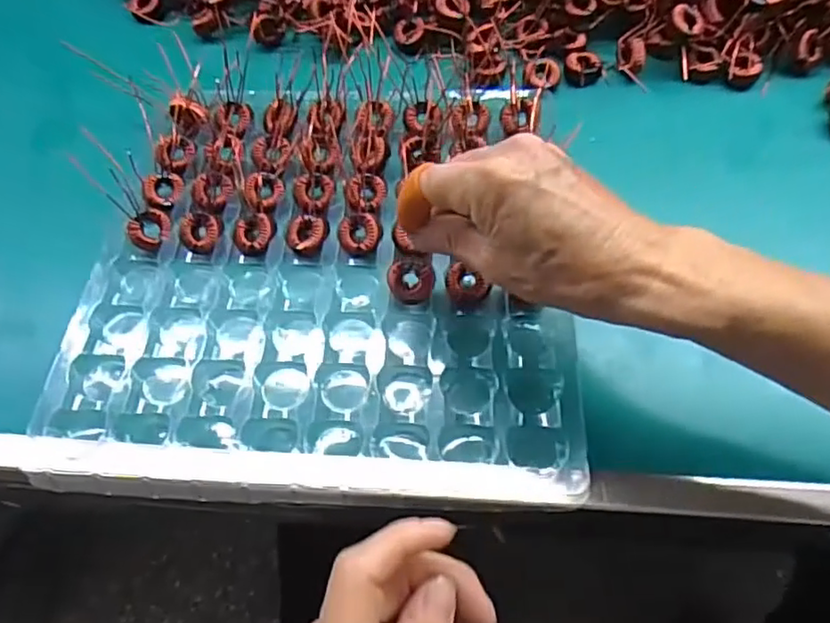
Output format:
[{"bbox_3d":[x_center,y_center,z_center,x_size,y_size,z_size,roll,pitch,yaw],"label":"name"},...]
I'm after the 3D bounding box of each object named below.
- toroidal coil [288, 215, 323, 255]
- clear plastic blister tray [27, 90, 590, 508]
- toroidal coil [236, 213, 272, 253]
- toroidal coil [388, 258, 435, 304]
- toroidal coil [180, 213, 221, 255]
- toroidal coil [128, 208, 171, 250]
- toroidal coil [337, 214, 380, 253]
[{"bbox_3d":[-0.070,-0.050,0.390,0.023,0.009,0.029,-24,62,-11],"label":"toroidal coil"},{"bbox_3d":[-0.053,-0.027,0.378,0.277,0.030,0.275,1,63,2],"label":"clear plastic blister tray"},{"bbox_3d":[-0.103,-0.050,0.394,0.024,0.007,0.026,-1,60,2],"label":"toroidal coil"},{"bbox_3d":[-0.002,-0.018,0.367,0.026,0.010,0.027,5,107,15],"label":"toroidal coil"},{"bbox_3d":[-0.139,-0.051,0.396,0.027,0.010,0.023,15,62,11],"label":"toroidal coil"},{"bbox_3d":[-0.170,-0.053,0.396,0.027,0.009,0.020,-37,65,-18],"label":"toroidal coil"},{"bbox_3d":[-0.035,-0.050,0.385,0.025,0.011,0.025,-1,60,2],"label":"toroidal coil"}]

